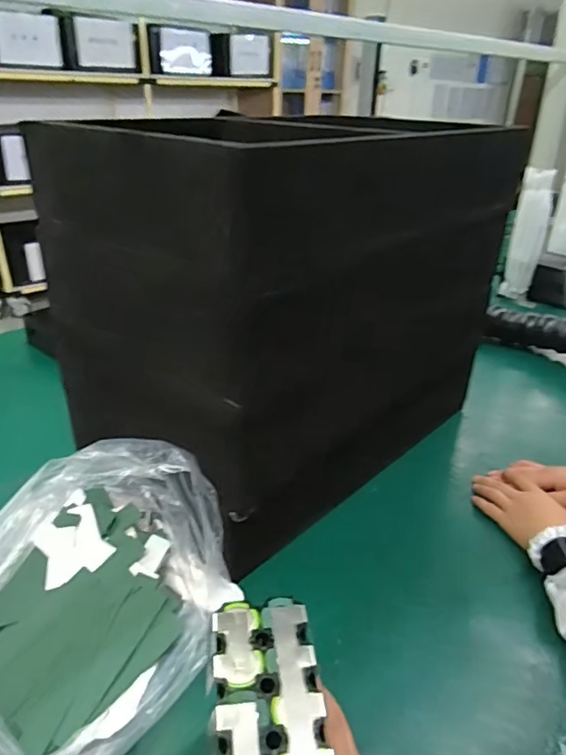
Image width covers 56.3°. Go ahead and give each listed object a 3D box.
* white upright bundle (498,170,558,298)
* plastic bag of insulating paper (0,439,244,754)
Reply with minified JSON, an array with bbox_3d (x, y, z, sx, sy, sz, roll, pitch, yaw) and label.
[{"bbox_3d":[0.603,-0.345,1.306,0.077,0.301,0.046,15,32,23],"label":"white upright bundle"},{"bbox_3d":[-0.187,0.205,0.487,0.221,0.159,0.353,9,30,13],"label":"plastic bag of insulating paper"}]

